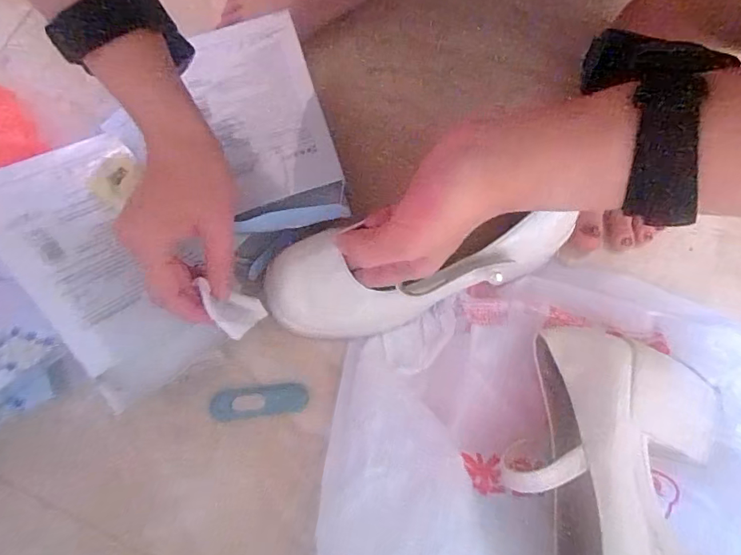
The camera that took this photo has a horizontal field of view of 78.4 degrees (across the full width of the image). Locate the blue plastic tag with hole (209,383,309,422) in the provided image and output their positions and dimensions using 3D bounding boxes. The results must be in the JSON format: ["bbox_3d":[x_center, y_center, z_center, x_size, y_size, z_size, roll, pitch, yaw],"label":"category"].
[{"bbox_3d":[-0.093,0.104,0.380,0.078,0.006,0.025,-5,86,-12],"label":"blue plastic tag with hole"}]

